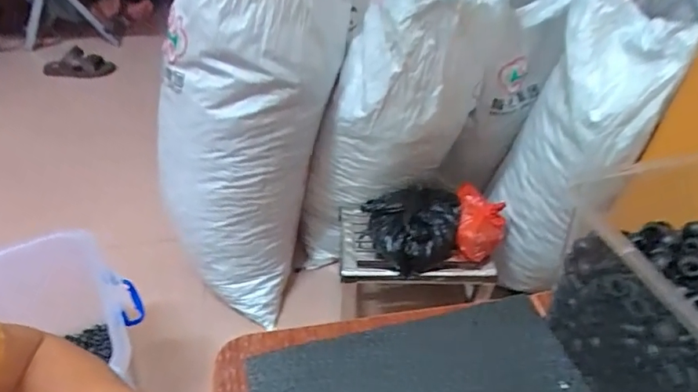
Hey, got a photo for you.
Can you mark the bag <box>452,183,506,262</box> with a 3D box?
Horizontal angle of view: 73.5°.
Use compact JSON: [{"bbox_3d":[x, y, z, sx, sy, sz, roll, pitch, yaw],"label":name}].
[{"bbox_3d":[0.254,0.048,0.907,0.092,0.082,0.145,5,42,4],"label":"bag"}]

